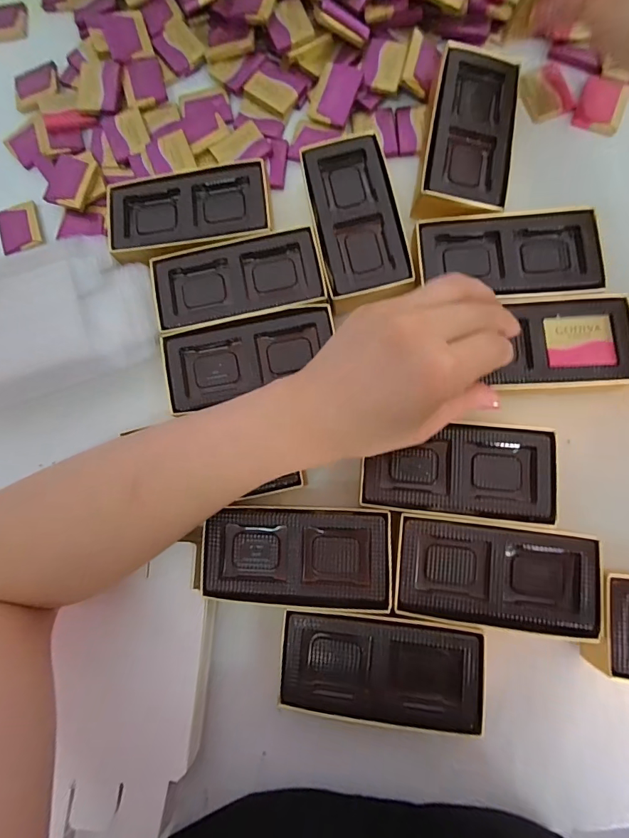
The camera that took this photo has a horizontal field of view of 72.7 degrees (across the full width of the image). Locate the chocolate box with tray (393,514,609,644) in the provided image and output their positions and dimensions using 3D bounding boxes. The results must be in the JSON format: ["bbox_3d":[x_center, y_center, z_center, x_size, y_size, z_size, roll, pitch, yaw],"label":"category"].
[{"bbox_3d":[0.107,0.094,0.262,0.113,0.032,0.060,6,83,6],"label":"chocolate box with tray"}]

